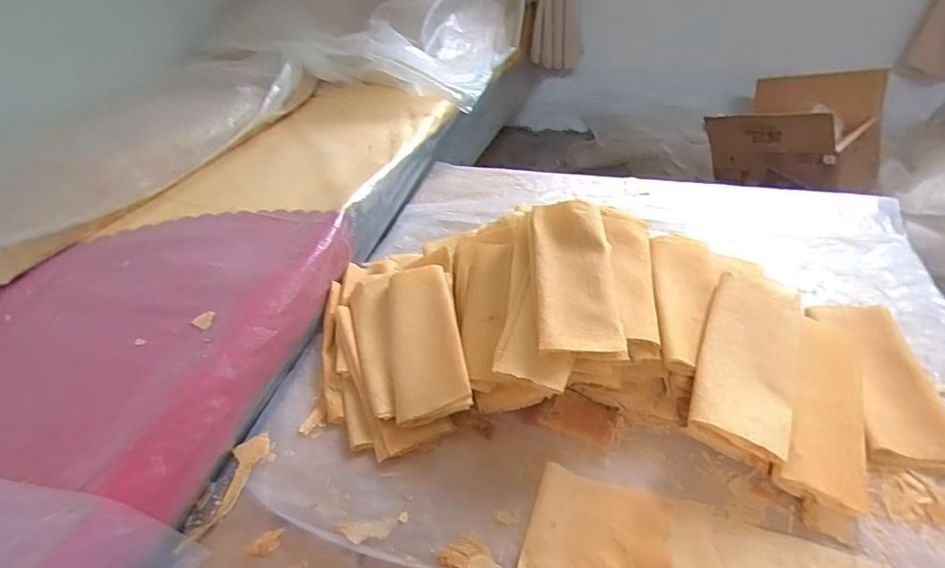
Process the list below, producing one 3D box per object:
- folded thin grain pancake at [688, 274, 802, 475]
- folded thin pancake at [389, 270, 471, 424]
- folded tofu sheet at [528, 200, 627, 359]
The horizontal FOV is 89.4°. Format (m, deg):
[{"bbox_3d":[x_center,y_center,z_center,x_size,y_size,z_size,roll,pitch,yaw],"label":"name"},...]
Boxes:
[{"bbox_3d":[0.372,0.102,0.644,0.115,0.025,0.261,22,61,14],"label":"folded thin grain pancake"},{"bbox_3d":[-0.075,0.079,0.737,0.109,0.013,0.262,-19,51,8],"label":"folded thin pancake"},{"bbox_3d":[0.147,-0.015,0.694,0.116,0.028,0.253,-3,57,4],"label":"folded tofu sheet"}]

